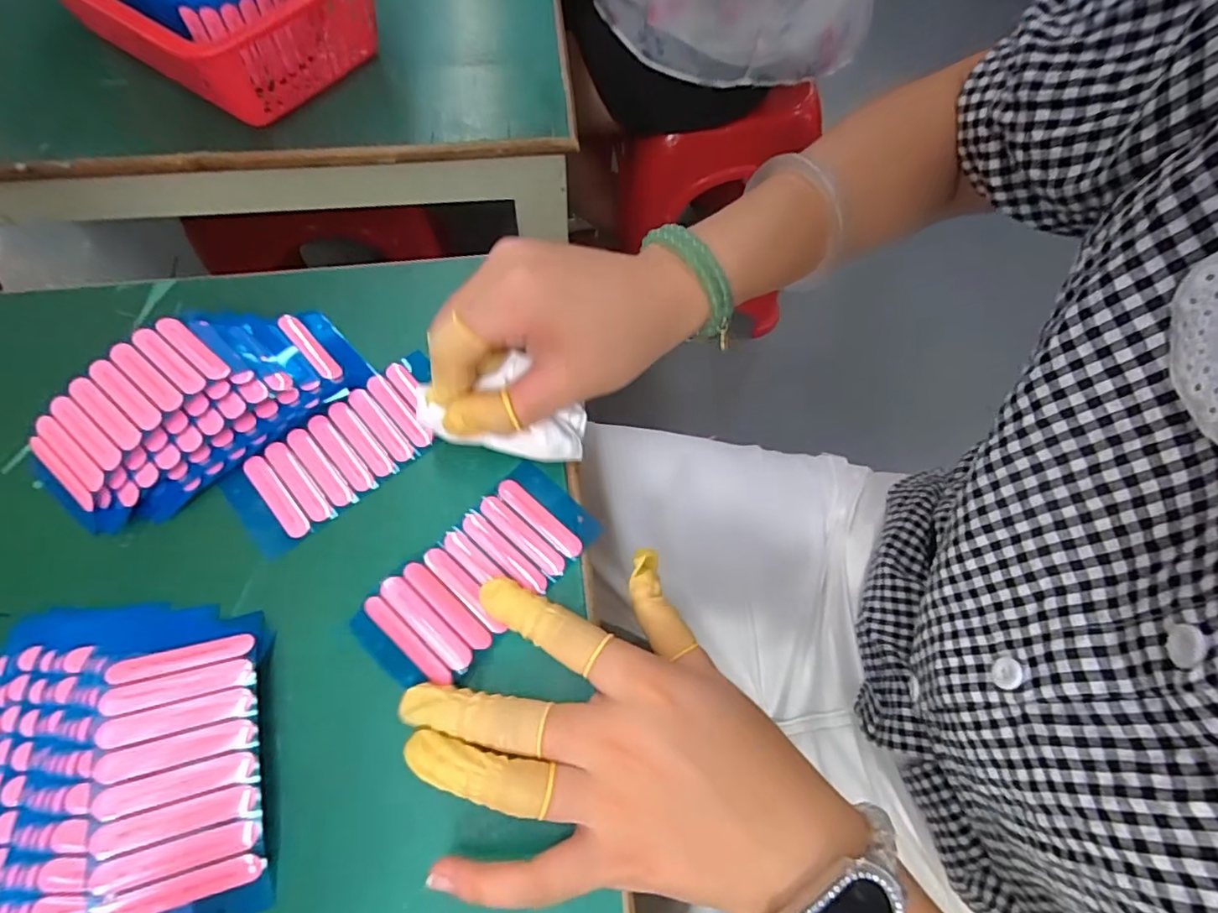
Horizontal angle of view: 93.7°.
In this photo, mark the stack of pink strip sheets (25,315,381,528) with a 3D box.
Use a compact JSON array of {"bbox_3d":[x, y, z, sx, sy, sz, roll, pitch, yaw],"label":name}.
[{"bbox_3d":[-0.204,-0.031,0.284,0.143,0.032,0.077,-39,73,-18],"label":"stack of pink strip sheets"}]

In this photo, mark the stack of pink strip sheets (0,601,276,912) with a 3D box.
[{"bbox_3d":[-0.196,0.122,0.222,0.120,0.020,0.129,-5,66,-5],"label":"stack of pink strip sheets"}]

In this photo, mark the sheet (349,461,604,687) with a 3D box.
[{"bbox_3d":[-0.060,0.054,0.266,0.054,0.014,0.109,43,66,15],"label":"sheet"}]

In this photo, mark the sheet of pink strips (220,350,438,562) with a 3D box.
[{"bbox_3d":[-0.134,-0.004,0.291,0.112,0.007,0.052,-38,73,-18],"label":"sheet of pink strips"}]

